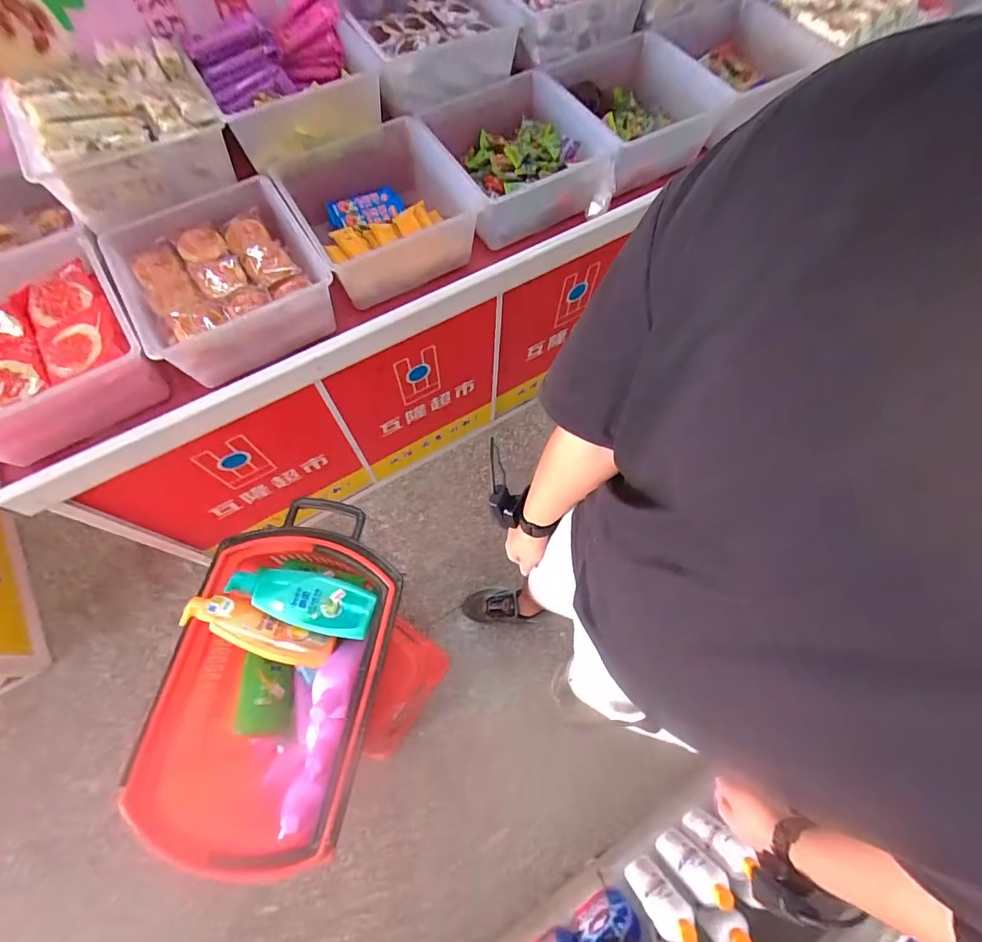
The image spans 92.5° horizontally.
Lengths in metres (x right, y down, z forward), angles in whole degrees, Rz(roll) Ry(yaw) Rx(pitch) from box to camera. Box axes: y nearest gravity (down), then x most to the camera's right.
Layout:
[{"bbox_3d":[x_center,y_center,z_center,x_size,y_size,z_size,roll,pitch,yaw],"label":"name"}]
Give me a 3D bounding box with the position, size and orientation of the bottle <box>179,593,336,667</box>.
[{"bbox_3d":[-0.417,0.288,0.852,0.260,0.055,0.076,27,68,-12],"label":"bottle"}]

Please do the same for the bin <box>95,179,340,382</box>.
[{"bbox_3d":[-0.464,-0.338,0.836,0.292,0.150,0.300,-30,71,-13],"label":"bin"}]

